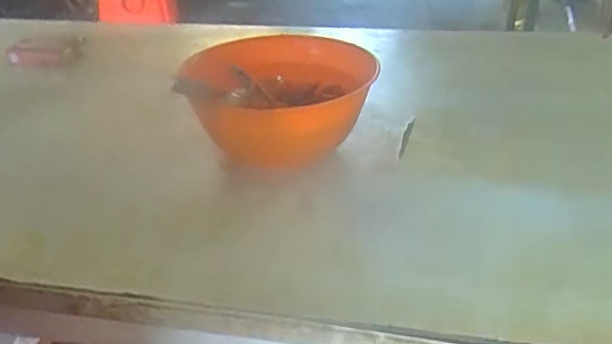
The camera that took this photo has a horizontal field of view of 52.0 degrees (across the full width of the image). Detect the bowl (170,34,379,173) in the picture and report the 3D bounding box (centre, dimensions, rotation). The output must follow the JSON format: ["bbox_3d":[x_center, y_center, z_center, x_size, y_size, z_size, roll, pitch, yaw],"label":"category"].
[{"bbox_3d":[-0.021,-0.069,0.593,0.157,0.089,0.191,3,31,4],"label":"bowl"}]

